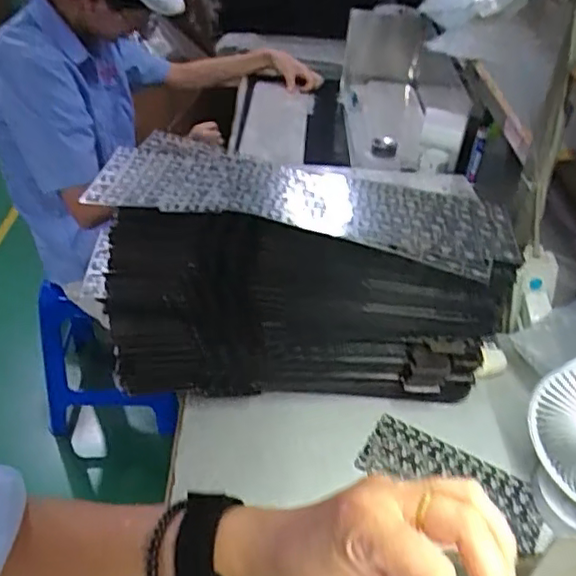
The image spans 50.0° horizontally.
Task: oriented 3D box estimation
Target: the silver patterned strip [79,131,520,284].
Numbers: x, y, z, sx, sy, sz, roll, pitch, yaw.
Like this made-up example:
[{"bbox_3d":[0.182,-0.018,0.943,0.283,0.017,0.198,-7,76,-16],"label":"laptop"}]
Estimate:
[{"bbox_3d":[0.017,-0.091,0.616,0.407,0.030,0.151,10,40,8],"label":"silver patterned strip"}]

